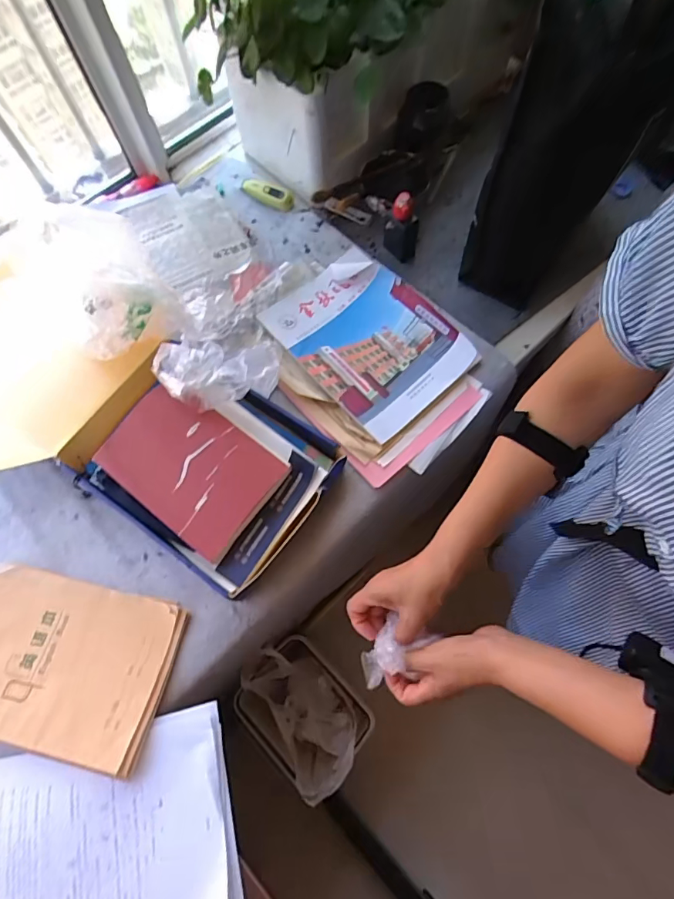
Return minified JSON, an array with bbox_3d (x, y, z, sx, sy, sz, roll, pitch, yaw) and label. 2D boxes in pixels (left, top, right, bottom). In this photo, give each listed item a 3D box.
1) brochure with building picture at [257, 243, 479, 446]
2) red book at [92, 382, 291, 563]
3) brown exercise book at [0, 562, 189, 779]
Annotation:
[{"bbox_3d":[0.042,-0.167,0.693,0.193,0.027,0.273,-42,76,-5],"label":"brochure with building picture"},{"bbox_3d":[-0.186,0.018,0.590,0.210,0.019,0.147,37,83,10],"label":"red book"},{"bbox_3d":[-0.337,0.254,0.564,0.263,0.015,0.184,11,62,5],"label":"brown exercise book"}]

